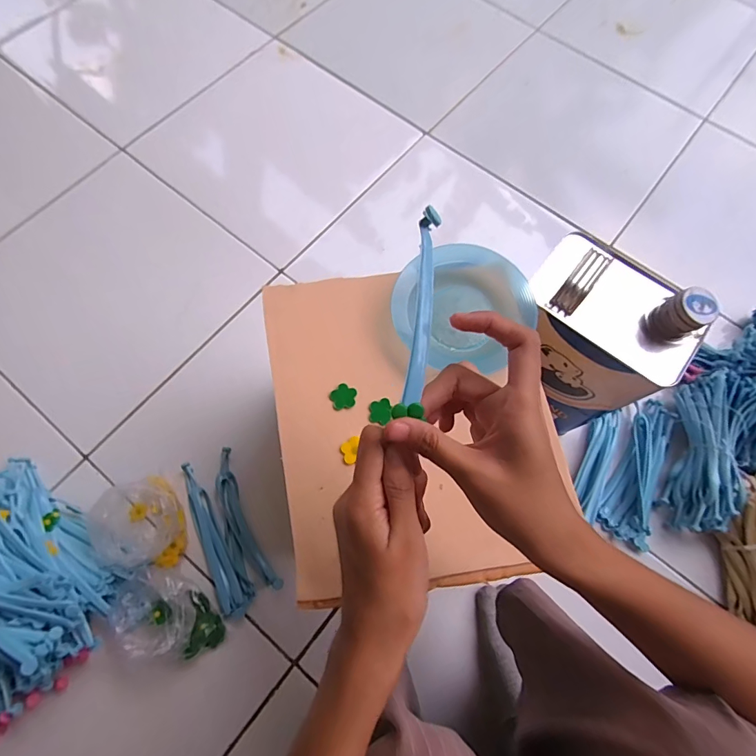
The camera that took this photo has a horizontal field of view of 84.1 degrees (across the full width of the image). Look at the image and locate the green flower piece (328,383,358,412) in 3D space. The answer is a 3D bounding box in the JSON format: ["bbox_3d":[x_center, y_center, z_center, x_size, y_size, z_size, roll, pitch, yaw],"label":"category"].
[{"bbox_3d":[-0.031,0.016,0.373,0.023,0.004,0.022,1,72,-2],"label":"green flower piece"}]

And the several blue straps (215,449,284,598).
[{"bbox_3d":[-0.191,0.197,0.572,0.046,0.020,0.194,-24,75,-9],"label":"several blue straps"}]

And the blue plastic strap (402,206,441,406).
[{"bbox_3d":[0.026,-0.041,0.237,0.012,0.006,0.111,6,83,0],"label":"blue plastic strap"}]

